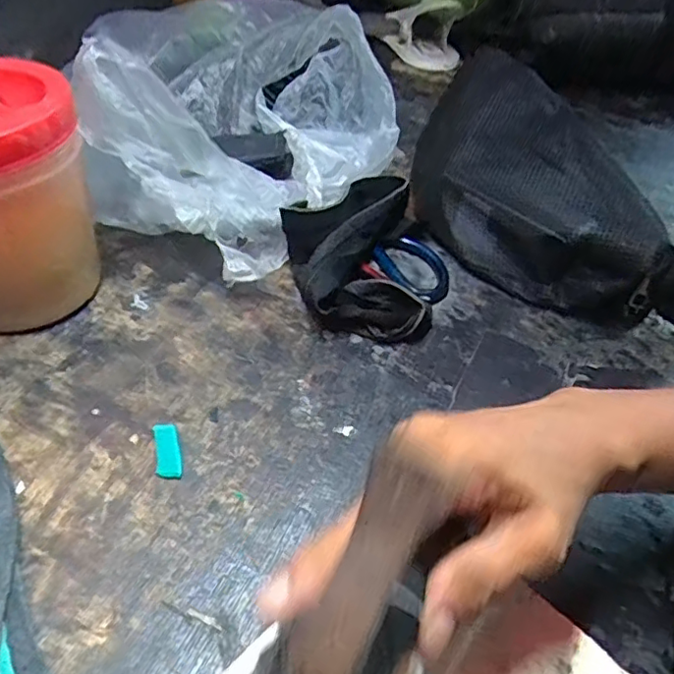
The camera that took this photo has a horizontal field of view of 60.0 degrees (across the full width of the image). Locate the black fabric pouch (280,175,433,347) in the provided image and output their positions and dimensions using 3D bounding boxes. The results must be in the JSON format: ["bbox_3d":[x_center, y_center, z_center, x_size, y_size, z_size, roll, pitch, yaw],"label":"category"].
[{"bbox_3d":[0.013,-0.069,0.462,0.104,0.049,0.163,-3,46,-9],"label":"black fabric pouch"}]

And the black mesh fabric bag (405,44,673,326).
[{"bbox_3d":[0.158,-0.116,0.482,0.109,0.115,0.283,-22,52,-26],"label":"black mesh fabric bag"}]

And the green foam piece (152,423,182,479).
[{"bbox_3d":[-0.100,0.066,0.344,0.013,0.004,0.039,-8,47,-14],"label":"green foam piece"}]

